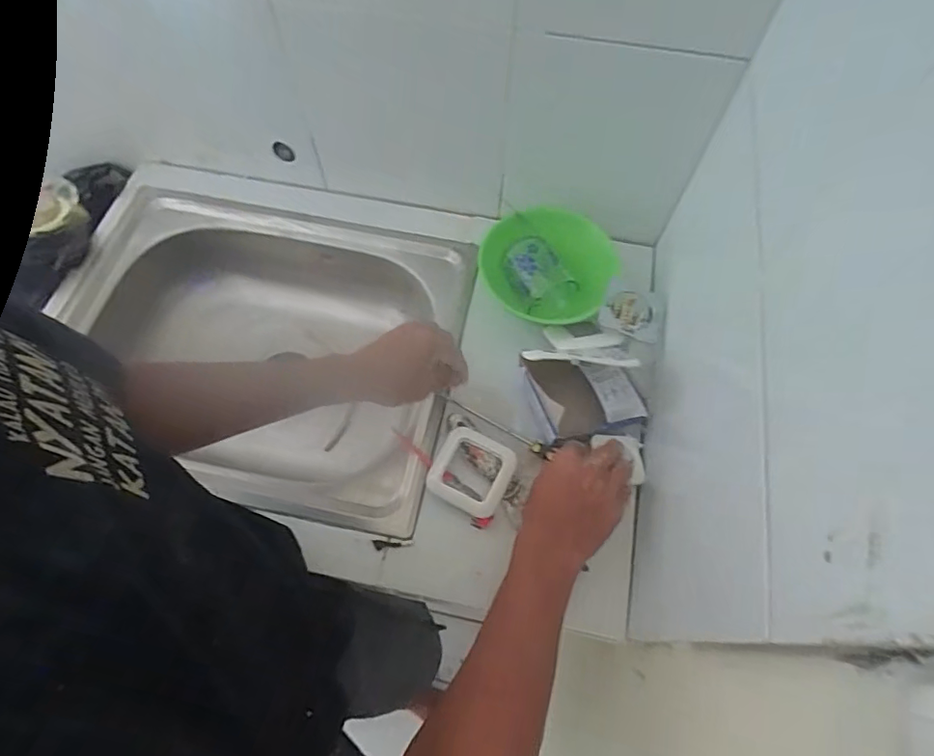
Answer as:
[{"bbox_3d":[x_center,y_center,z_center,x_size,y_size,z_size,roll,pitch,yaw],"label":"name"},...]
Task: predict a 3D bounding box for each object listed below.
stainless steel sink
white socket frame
[{"bbox_3d":[-0.275,-0.023,0.728,0.510,0.150,0.390,11,65,4],"label":"stainless steel sink"},{"bbox_3d":[0.006,0.100,0.579,0.081,0.008,0.084,25,68,7],"label":"white socket frame"}]

